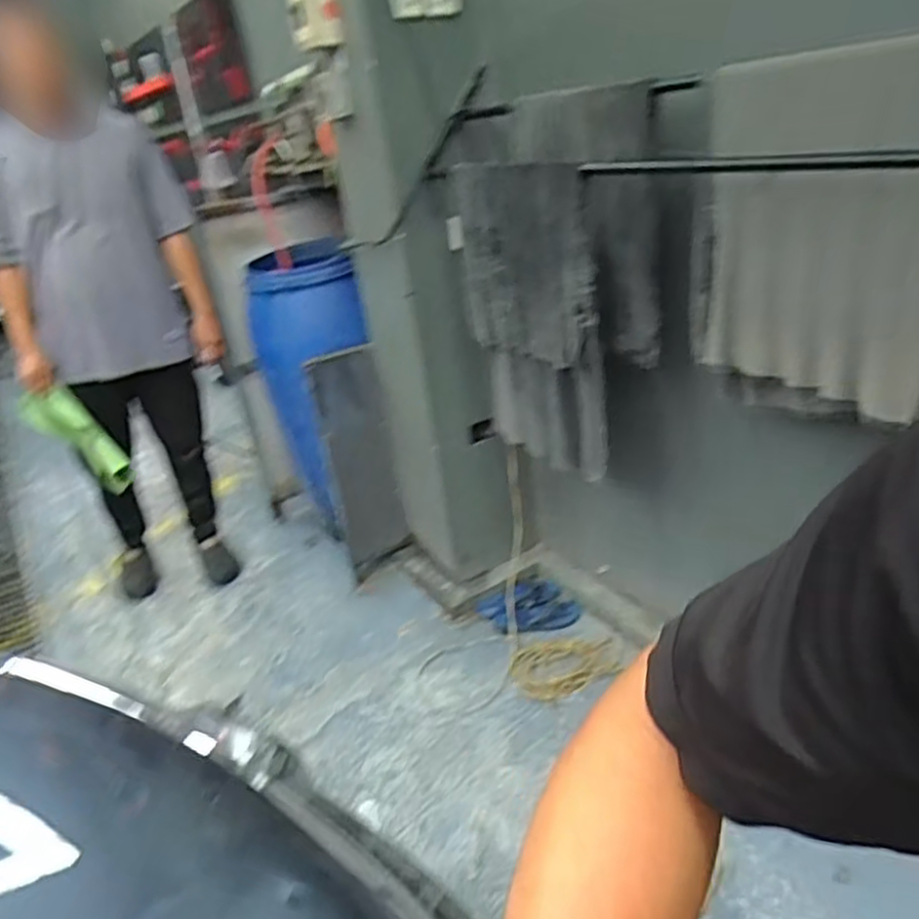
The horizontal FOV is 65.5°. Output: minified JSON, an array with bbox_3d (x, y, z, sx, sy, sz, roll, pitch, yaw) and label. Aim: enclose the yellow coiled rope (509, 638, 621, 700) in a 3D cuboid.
[{"bbox_3d":[0.260,0.515,1.782,0.259,0.022,0.155,-11,44,0],"label":"yellow coiled rope"}]

